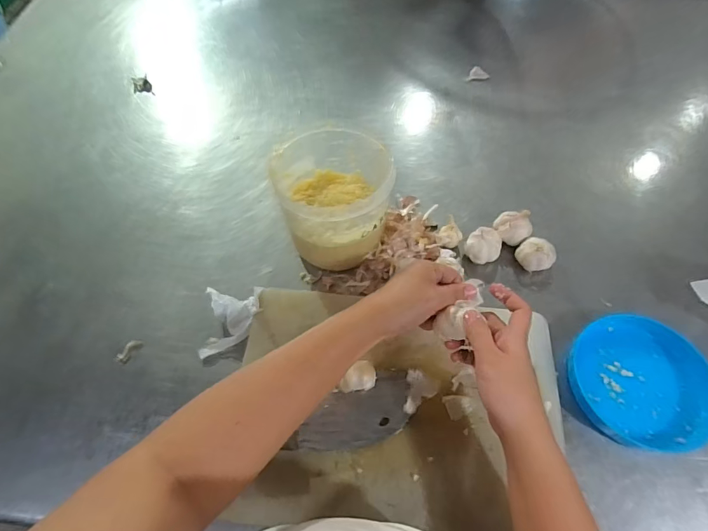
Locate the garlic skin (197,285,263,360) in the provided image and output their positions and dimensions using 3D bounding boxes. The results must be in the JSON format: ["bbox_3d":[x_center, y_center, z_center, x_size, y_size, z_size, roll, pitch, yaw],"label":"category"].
[{"bbox_3d":[-0.146,0.064,0.464,0.062,0.028,0.080,2,58,1],"label":"garlic skin"}]

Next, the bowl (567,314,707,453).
[{"bbox_3d":[0.306,0.122,0.424,0.139,0.032,0.136,0,58,0],"label":"bowl"}]

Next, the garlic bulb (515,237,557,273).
[{"bbox_3d":[0.231,-0.010,0.503,0.044,0.041,0.035,35,67,19],"label":"garlic bulb"}]

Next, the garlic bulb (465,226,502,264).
[{"bbox_3d":[0.168,-0.023,0.513,0.042,0.045,0.045,-1,60,1],"label":"garlic bulb"}]

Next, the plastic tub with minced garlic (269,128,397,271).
[{"bbox_3d":[-0.026,-0.077,0.487,0.124,0.129,0.136,-1,60,1],"label":"plastic tub with minced garlic"}]

